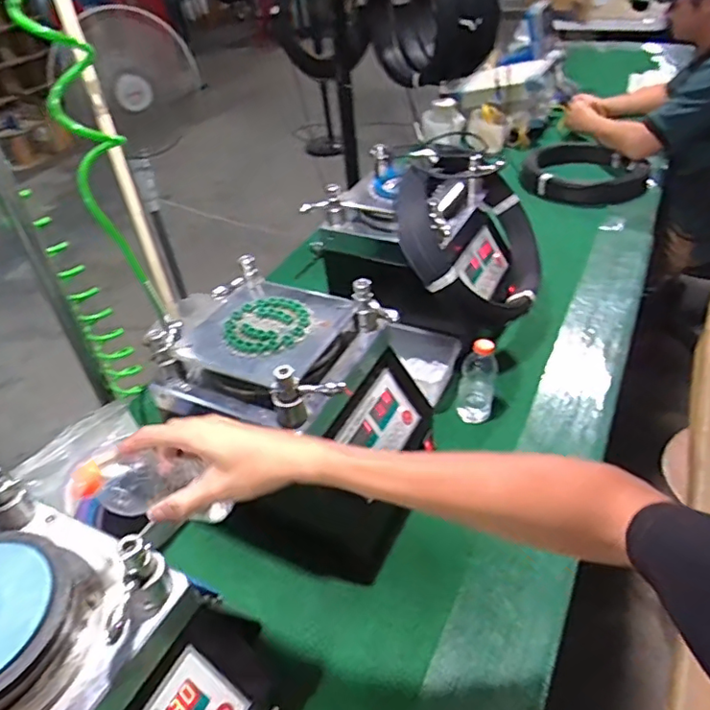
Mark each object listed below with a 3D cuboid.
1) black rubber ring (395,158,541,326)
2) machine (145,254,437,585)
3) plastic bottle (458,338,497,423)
[{"bbox_3d":[0.197,-0.186,0.924,0.295,0.277,0.061,-31,7,-41],"label":"black rubber ring"},{"bbox_3d":[-0.071,0.063,0.733,0.282,0.292,0.223,15,45,23],"label":"machine"},{"bbox_3d":[0.184,0.037,0.860,0.053,0.132,0.054,6,43,15],"label":"plastic bottle"}]

